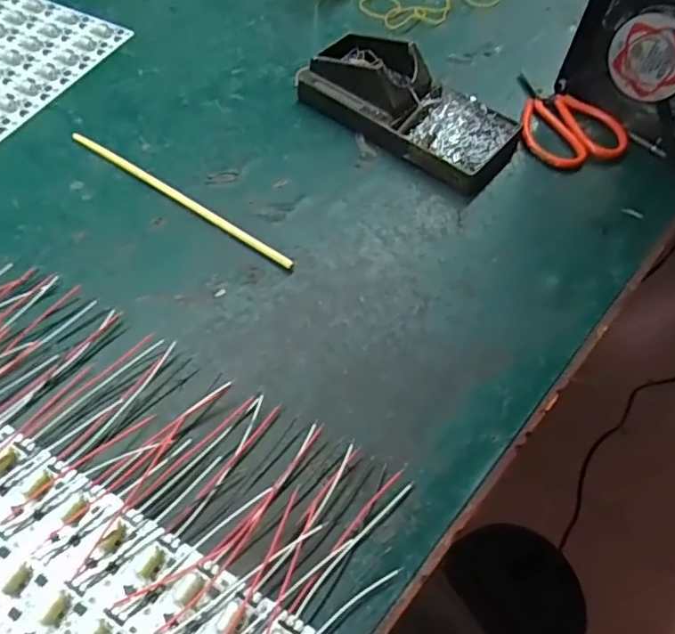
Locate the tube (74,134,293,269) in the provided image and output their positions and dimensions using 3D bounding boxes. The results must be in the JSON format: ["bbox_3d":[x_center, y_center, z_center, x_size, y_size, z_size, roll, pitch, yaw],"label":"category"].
[{"bbox_3d":[-0.108,-0.081,0.396,0.192,0.005,0.006,32,59,17],"label":"tube"}]

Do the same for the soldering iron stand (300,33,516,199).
[{"bbox_3d":[0.053,-0.164,0.445,0.170,0.036,0.085,35,60,18],"label":"soldering iron stand"}]

